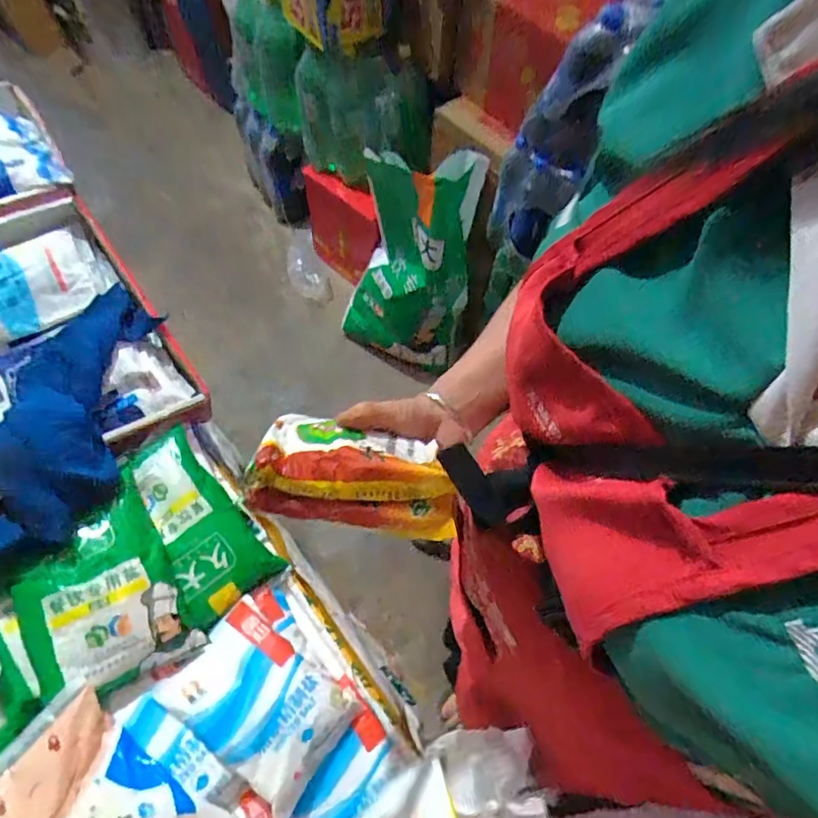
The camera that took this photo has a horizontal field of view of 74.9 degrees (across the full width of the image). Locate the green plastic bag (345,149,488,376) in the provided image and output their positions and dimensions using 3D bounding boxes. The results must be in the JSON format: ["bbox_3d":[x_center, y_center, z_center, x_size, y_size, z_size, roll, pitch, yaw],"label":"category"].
[{"bbox_3d":[-0.005,-0.349,1.325,0.306,0.561,0.224,11,60,4],"label":"green plastic bag"}]

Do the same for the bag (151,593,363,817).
[{"bbox_3d":[-0.144,0.281,0.518,0.168,0.039,0.116,36,65,17],"label":"bag"}]

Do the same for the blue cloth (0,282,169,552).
[{"bbox_3d":[-0.362,0.010,0.553,0.116,0.051,0.335,3,60,-1],"label":"blue cloth"}]

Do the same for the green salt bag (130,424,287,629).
[{"bbox_3d":[-0.230,0.117,0.581,0.097,0.034,0.201,-28,80,-17],"label":"green salt bag"}]

